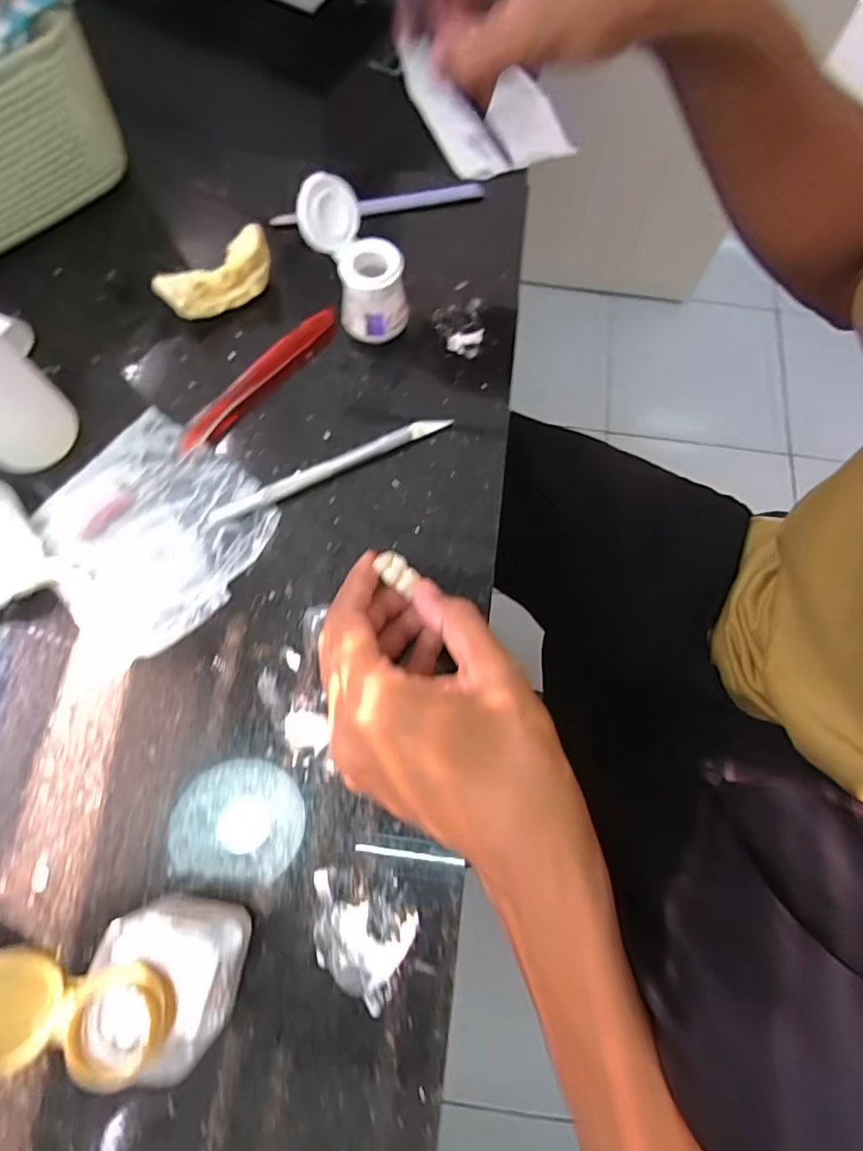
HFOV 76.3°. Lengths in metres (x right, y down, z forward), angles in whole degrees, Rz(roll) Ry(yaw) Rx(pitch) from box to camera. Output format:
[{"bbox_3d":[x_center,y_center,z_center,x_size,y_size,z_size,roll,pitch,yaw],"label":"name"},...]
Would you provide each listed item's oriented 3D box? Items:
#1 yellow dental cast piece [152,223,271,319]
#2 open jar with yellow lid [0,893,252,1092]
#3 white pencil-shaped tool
[{"bbox_3d":[-0.126,-0.176,0.323,0.068,0.024,0.025,-33,76,-12],"label":"yellow dental cast piece"},{"bbox_3d":[-0.107,0.141,0.193,0.067,0.077,0.039,17,72,3],"label":"open jar with yellow lid"},{"bbox_3d":[-0.053,-0.060,0.300,0.137,0.008,0.009,-26,74,-10],"label":"white pencil-shaped tool"}]

